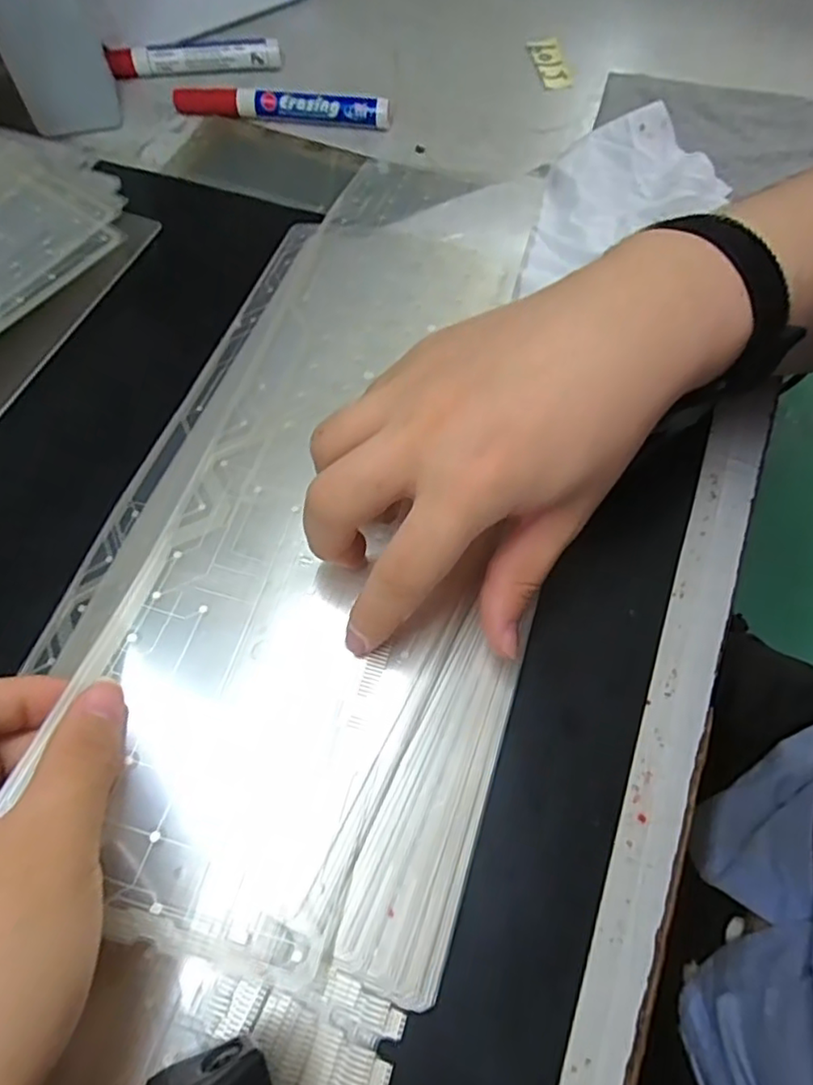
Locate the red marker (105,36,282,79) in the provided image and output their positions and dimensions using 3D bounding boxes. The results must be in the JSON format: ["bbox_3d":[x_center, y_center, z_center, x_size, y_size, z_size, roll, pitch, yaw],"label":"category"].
[{"bbox_3d":[-0.140,-0.322,0.414,0.111,0.016,0.015,-8,64,-3],"label":"red marker"}]

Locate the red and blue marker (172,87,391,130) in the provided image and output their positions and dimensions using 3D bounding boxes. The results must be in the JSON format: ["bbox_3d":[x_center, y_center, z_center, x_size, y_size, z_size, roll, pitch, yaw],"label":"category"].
[{"bbox_3d":[-0.079,-0.276,0.395,0.136,0.017,0.012,8,64,4],"label":"red and blue marker"}]

